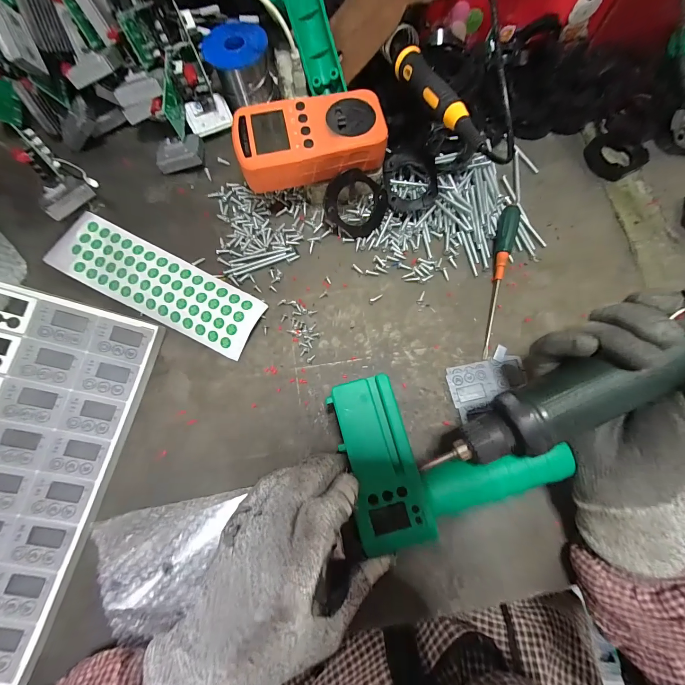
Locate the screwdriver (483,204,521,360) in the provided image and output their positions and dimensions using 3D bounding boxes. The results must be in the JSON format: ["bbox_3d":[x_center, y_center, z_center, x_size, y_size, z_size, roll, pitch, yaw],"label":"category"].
[{"bbox_3d":[0.146,-0.058,0.297,0.017,0.019,0.145,10,76,2],"label":"screwdriver"}]

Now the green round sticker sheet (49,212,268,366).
[{"bbox_3d":[-0.171,-0.056,0.299,0.200,0.011,0.060,27,77,6],"label":"green round sticker sheet"}]

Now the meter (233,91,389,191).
[{"bbox_3d":[-0.028,-0.178,0.286,0.125,0.028,0.064,-12,77,-4],"label":"meter"}]

